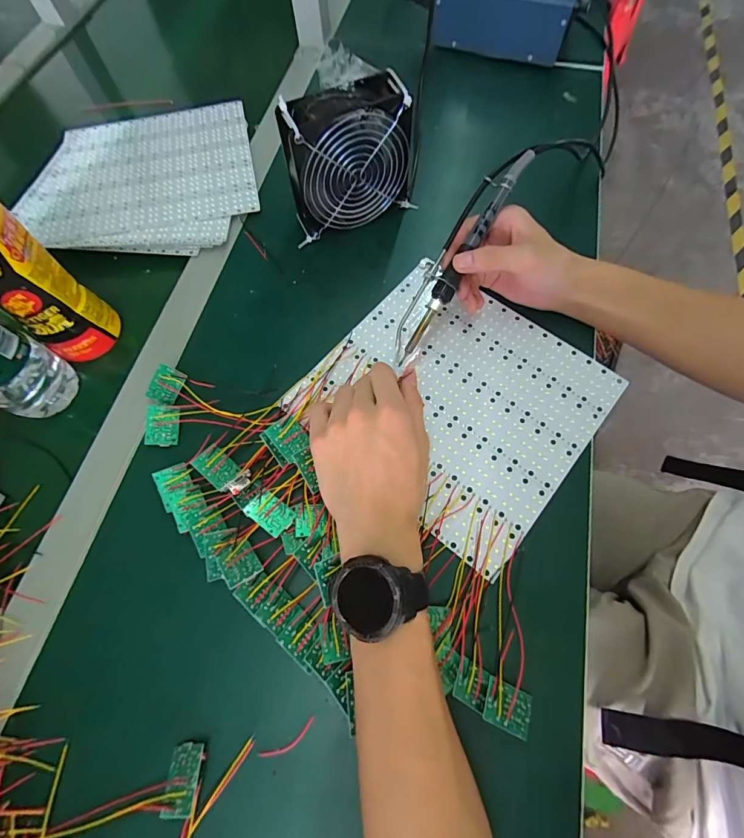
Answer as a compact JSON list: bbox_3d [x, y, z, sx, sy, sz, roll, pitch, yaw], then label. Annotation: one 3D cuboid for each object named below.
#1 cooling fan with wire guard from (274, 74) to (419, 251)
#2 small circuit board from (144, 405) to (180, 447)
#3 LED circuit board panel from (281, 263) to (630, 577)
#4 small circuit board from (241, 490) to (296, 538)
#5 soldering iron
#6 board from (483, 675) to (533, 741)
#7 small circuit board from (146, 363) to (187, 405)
[{"bbox_3d":[-0.022,-0.255,0.396,0.123,0.124,0.048,-22,70,-8],"label":"cooling fan with wire guard"},{"bbox_3d":[-0.187,0.006,0.351,0.026,0.004,0.036,4,87,-20],"label":"small circuit board"},{"bbox_3d":[0.077,-0.025,0.368,0.235,0.004,0.224,38,73,14],"label":"LED circuit board panel"},{"bbox_3d":[-0.080,0.074,0.310,0.034,0.004,0.026,34,52,9],"label":"small circuit board"},{"bbox_3d":[0.077,-0.147,0.358,0.029,0.027,0.209,32,95,12],"label":"soldering iron"},{"bbox_3d":[0.093,0.197,0.268,0.034,0.004,0.027,32,57,-4],"label":"board"},{"bbox_3d":[-0.190,-0.031,0.363,0.027,0.004,0.035,32,95,-3],"label":"small circuit board"}]

